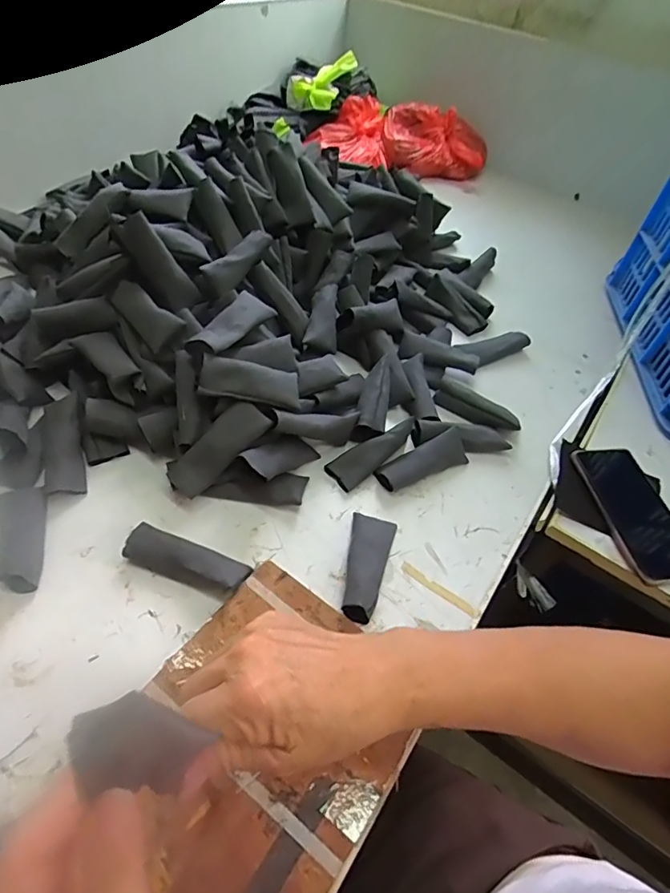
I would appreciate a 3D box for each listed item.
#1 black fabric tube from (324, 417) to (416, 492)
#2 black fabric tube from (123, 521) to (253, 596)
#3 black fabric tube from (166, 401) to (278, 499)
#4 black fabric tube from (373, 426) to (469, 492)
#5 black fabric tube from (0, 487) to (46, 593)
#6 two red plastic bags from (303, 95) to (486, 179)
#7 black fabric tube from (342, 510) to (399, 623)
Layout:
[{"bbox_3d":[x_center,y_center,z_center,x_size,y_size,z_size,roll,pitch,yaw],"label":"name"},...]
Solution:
[{"bbox_3d":[0.043,0.005,0.529,0.107,0.020,0.035,-34,61,-14],"label":"black fabric tube"},{"bbox_3d":[-0.130,0.099,0.437,0.107,0.027,0.035,18,49,7],"label":"black fabric tube"},{"bbox_3d":[-0.110,-0.001,0.483,0.113,0.018,0.041,-43,94,-8],"label":"black fabric tube"},{"bbox_3d":[0.093,0.014,0.528,0.104,0.025,0.030,-18,54,-22],"label":"black fabric tube"},{"bbox_3d":[-0.268,0.079,0.430,0.036,0.022,0.095,-15,53,-20],"label":"black fabric tube"},{"bbox_3d":[0.125,-0.630,1.020,0.348,0.095,0.158,-8,51,-15],"label":"two red plastic bags"},{"bbox_3d":[0.027,0.102,0.450,0.040,0.034,0.105,17,49,7],"label":"black fabric tube"}]

